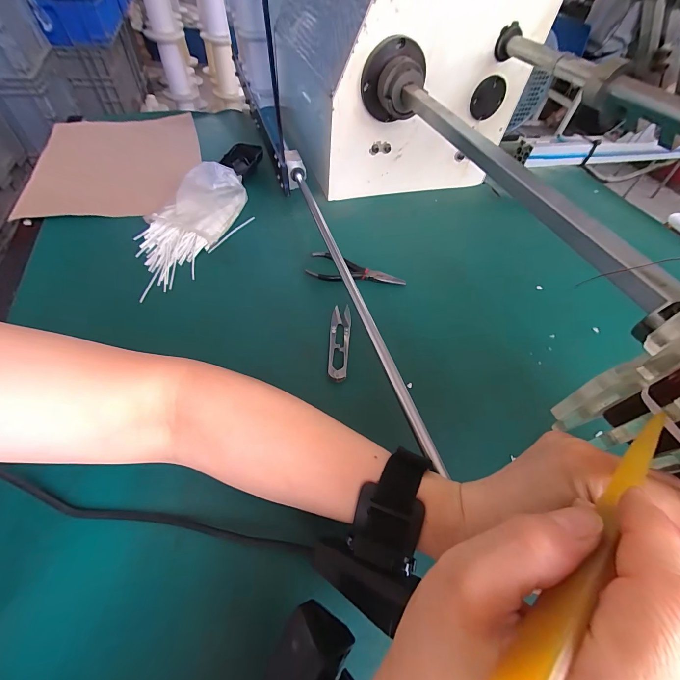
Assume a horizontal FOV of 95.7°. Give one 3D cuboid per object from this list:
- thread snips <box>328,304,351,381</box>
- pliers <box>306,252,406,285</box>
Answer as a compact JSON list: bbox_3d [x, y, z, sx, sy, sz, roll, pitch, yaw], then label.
[{"bbox_3d":[0.000,0.001,0.339,0.022,0.012,0.106,5,53,-2],"label":"thread snips"},{"bbox_3d":[0.021,-0.089,0.404,0.127,0.015,0.047,14,54,5],"label":"pliers"}]

